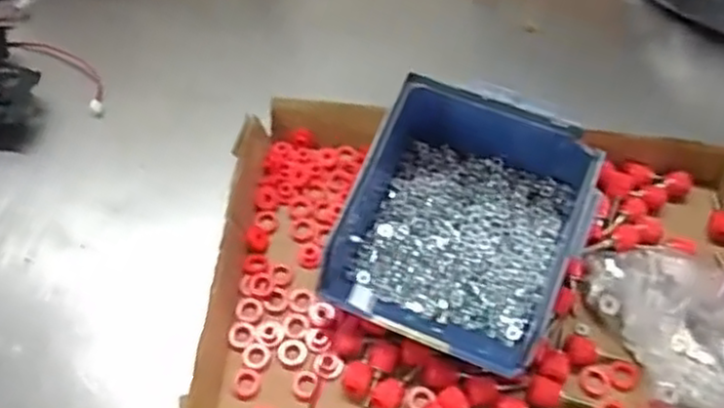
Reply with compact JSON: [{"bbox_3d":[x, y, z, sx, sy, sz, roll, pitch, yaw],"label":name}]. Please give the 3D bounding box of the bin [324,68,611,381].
[{"bbox_3d":[0.060,0.006,0.405,0.123,0.067,0.156,25,68,13],"label":"bin"}]

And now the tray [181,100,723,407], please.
[{"bbox_3d":[0.079,0.051,0.410,0.329,0.048,0.241,6,64,5],"label":"tray"}]

